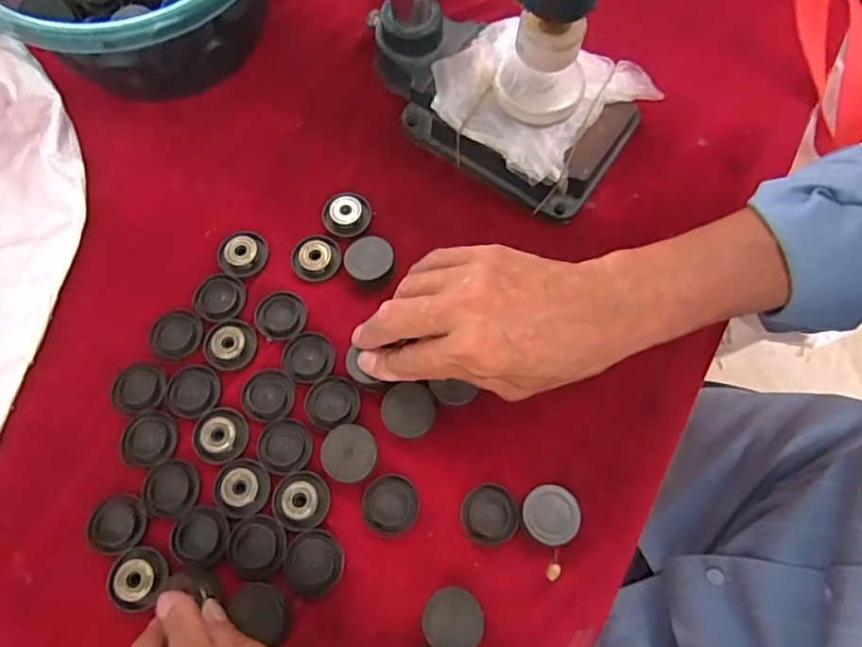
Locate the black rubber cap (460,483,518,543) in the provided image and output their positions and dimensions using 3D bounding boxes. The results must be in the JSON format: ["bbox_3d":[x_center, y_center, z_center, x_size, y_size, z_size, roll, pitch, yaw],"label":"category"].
[{"bbox_3d":[0.034,0.111,0.330,0.032,0.009,0.031,0,71,0],"label":"black rubber cap"}]

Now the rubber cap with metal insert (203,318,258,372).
[{"bbox_3d":[-0.129,0.013,0.363,0.033,0.004,0.033,0,71,0],"label":"rubber cap with metal insert"}]

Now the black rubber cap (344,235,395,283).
[{"bbox_3d":[-0.040,-0.041,0.377,0.031,0.017,0.032,0,71,0],"label":"black rubber cap"}]

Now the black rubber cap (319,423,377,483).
[{"bbox_3d":[-0.048,0.077,0.336,0.031,0.016,0.032,0,71,0],"label":"black rubber cap"}]

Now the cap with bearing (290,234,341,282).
[{"bbox_3d":[-0.078,-0.046,0.384,0.032,0.007,0.033,0,71,0],"label":"cap with bearing"}]

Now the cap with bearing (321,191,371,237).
[{"bbox_3d":[-0.059,-0.077,0.394,0.033,0.008,0.034,0,71,0],"label":"cap with bearing"}]

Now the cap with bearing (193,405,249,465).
[{"bbox_3d":[-0.129,0.068,0.344,0.032,0.005,0.033,0,71,0],"label":"cap with bearing"}]

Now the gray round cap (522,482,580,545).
[{"bbox_3d":[0.069,0.110,0.326,0.032,0.016,0.031,0,71,0],"label":"gray round cap"}]

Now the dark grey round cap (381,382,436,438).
[{"bbox_3d":[-0.014,0.053,0.347,0.031,0.009,0.031,0,71,0],"label":"dark grey round cap"}]

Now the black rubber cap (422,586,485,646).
[{"bbox_3d":[0.012,0.161,0.308,0.031,0.020,0.031,0,71,0],"label":"black rubber cap"}]

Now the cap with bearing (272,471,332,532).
[{"bbox_3d":[-0.077,0.104,0.335,0.032,0.010,0.033,0,71,0],"label":"cap with bearing"}]

